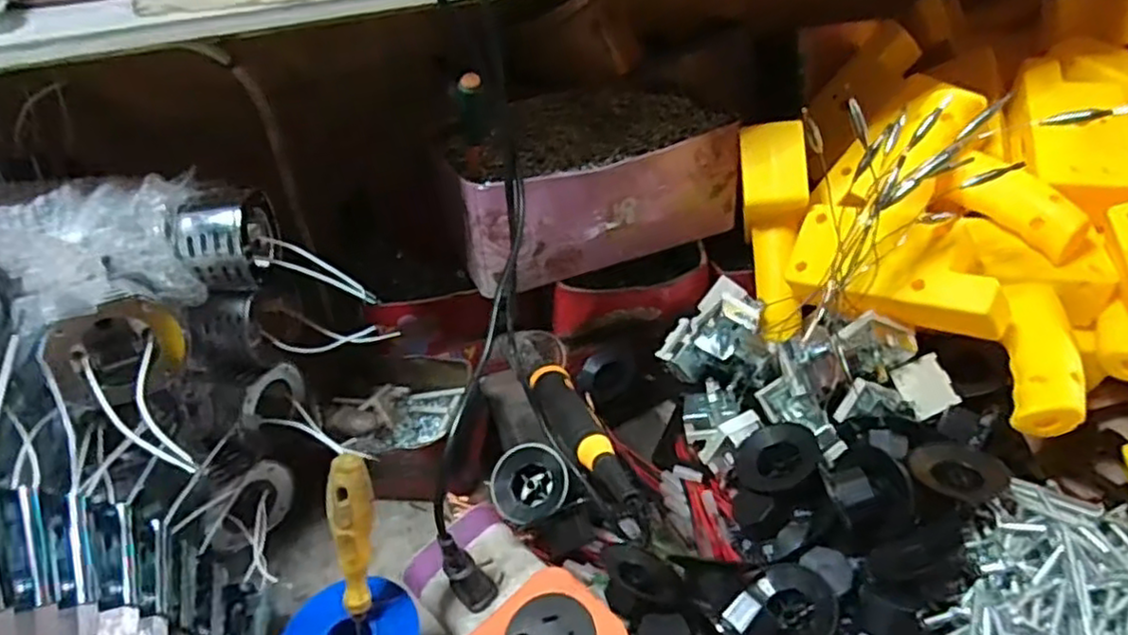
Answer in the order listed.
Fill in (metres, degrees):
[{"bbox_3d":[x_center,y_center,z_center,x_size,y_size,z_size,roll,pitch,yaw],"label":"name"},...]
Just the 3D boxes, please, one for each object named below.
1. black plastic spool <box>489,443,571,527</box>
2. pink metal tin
[{"bbox_3d":[-0.022,0.109,0.449,0.049,0.023,0.049,-9,65,-8],"label":"black plastic spool"},{"bbox_3d":[0.012,-0.114,0.535,0.209,0.088,0.157,-16,38,-12],"label":"pink metal tin"}]

